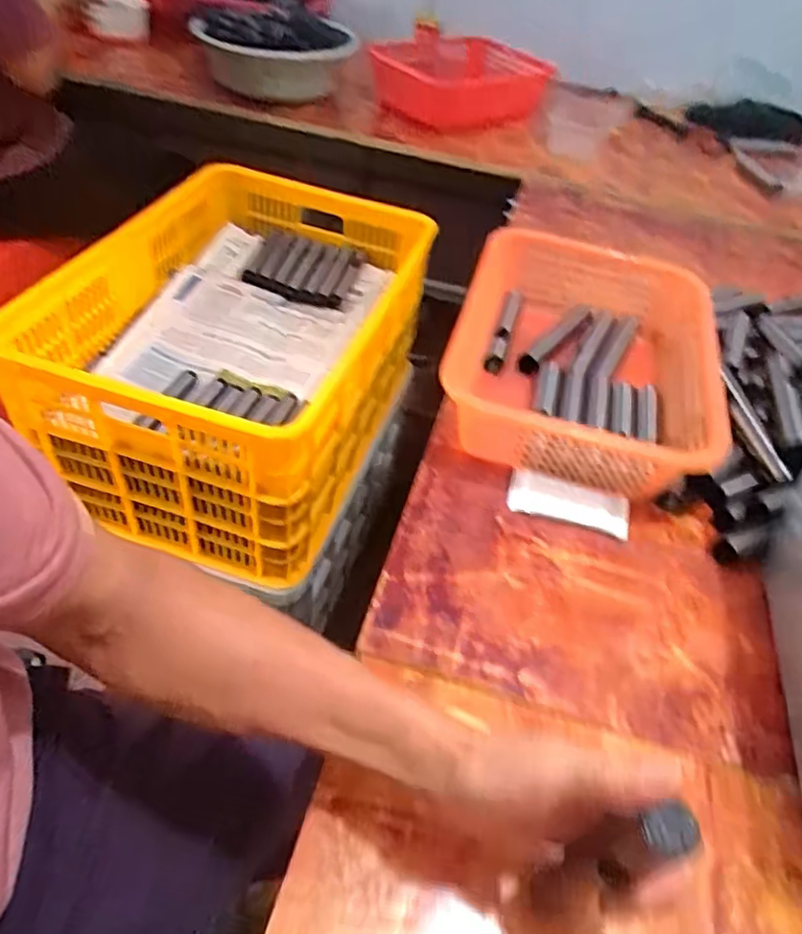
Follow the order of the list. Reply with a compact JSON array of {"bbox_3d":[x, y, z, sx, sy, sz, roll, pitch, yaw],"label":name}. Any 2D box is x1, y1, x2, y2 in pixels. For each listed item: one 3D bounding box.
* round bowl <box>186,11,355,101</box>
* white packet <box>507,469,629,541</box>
[{"bbox_3d":[-0.206,-0.770,1.201,0.275,0.114,0.266,3,46,-3],"label":"round bowl"},{"bbox_3d":[0.156,0.033,0.595,0.111,0.017,0.043,15,47,9],"label":"white packet"}]

